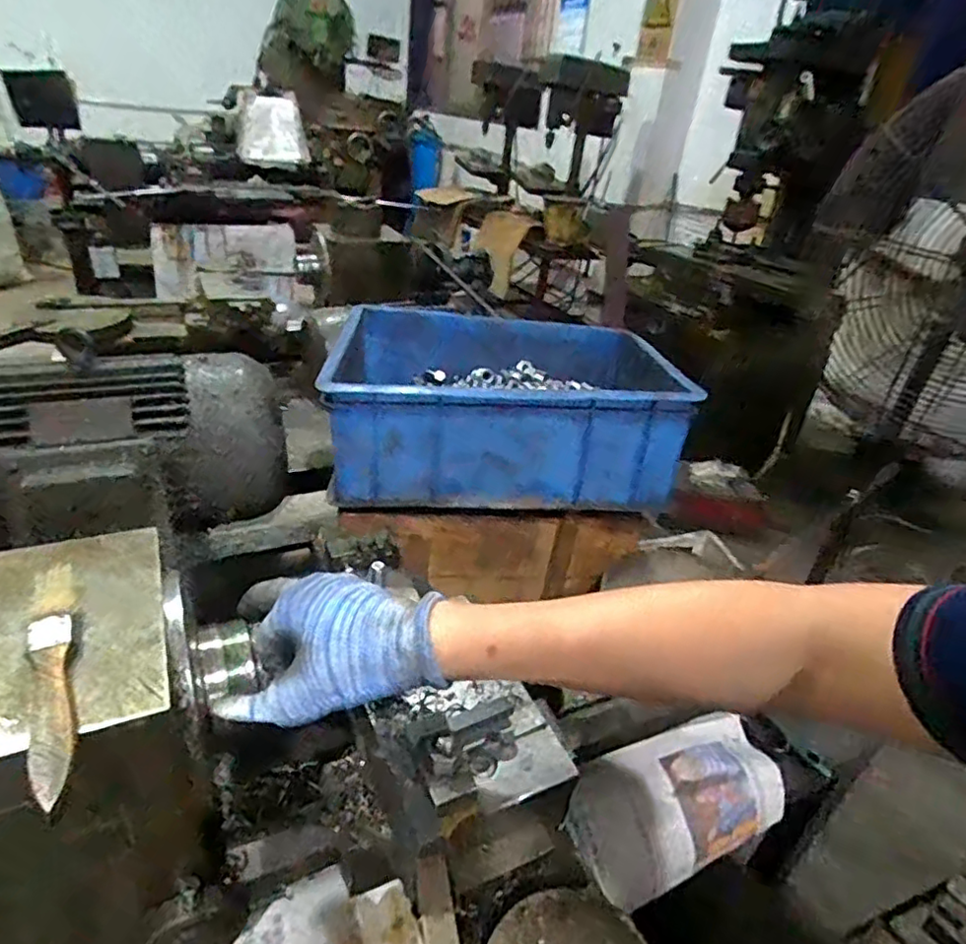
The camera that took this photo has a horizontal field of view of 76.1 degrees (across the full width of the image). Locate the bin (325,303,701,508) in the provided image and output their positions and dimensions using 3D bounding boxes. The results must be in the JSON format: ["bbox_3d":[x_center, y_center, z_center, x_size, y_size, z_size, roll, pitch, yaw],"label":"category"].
[{"bbox_3d":[0.023,-0.095,0.770,0.399,0.135,0.307,4,31,-5],"label":"bin"}]

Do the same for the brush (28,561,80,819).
[{"bbox_3d":[-0.212,0.095,0.303,0.019,0.009,0.147,-11,35,-28],"label":"brush"}]

